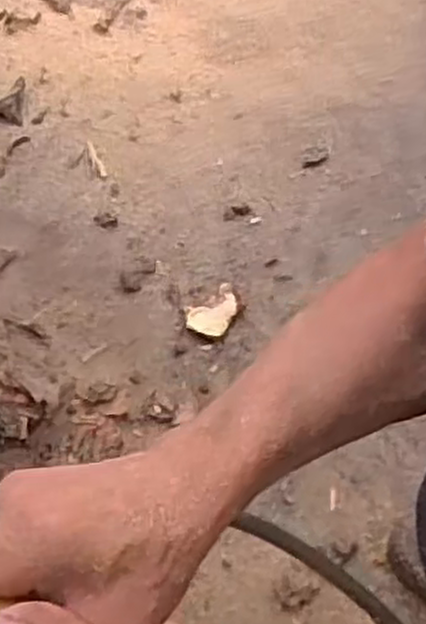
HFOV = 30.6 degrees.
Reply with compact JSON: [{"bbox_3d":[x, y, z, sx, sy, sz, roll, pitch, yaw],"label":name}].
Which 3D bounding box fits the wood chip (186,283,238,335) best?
[{"bbox_3d":[0.003,-0.005,0.853,0.047,0.019,0.065,27,60,17],"label":"wood chip"}]

